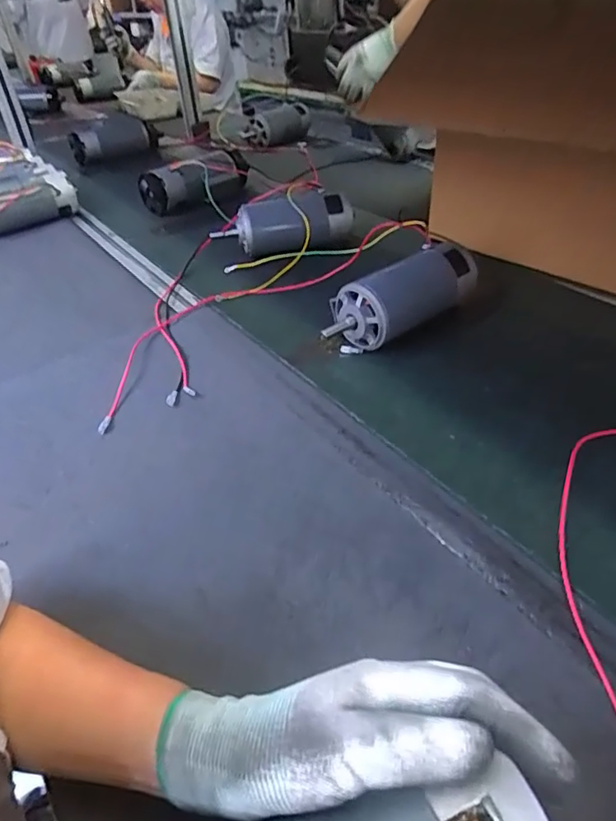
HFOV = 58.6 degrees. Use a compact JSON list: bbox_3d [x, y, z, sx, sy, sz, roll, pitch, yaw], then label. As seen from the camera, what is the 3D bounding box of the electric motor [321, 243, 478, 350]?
[{"bbox_3d":[0.107,-0.139,0.678,0.223,0.078,0.089,-29,44,-28],"label":"electric motor"}]

